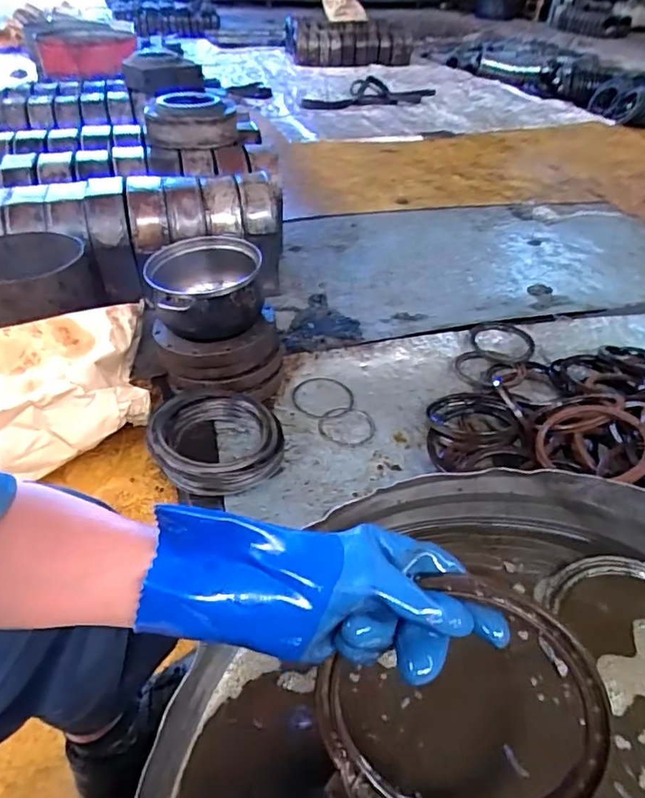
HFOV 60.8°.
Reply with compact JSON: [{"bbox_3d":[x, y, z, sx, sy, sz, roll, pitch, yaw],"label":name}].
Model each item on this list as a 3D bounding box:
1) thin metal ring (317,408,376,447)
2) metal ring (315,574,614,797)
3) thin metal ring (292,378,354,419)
[{"bbox_3d":[0.048,0.055,1.101,0.115,0.008,0.101,-3,47,-6],"label":"thin metal ring"},{"bbox_3d":[0.093,0.209,0.354,0.165,0.177,0.014,45,13,2],"label":"metal ring"},{"bbox_3d":[0.002,-0.002,1.162,0.130,0.008,0.129,4,41,-4],"label":"thin metal ring"}]

